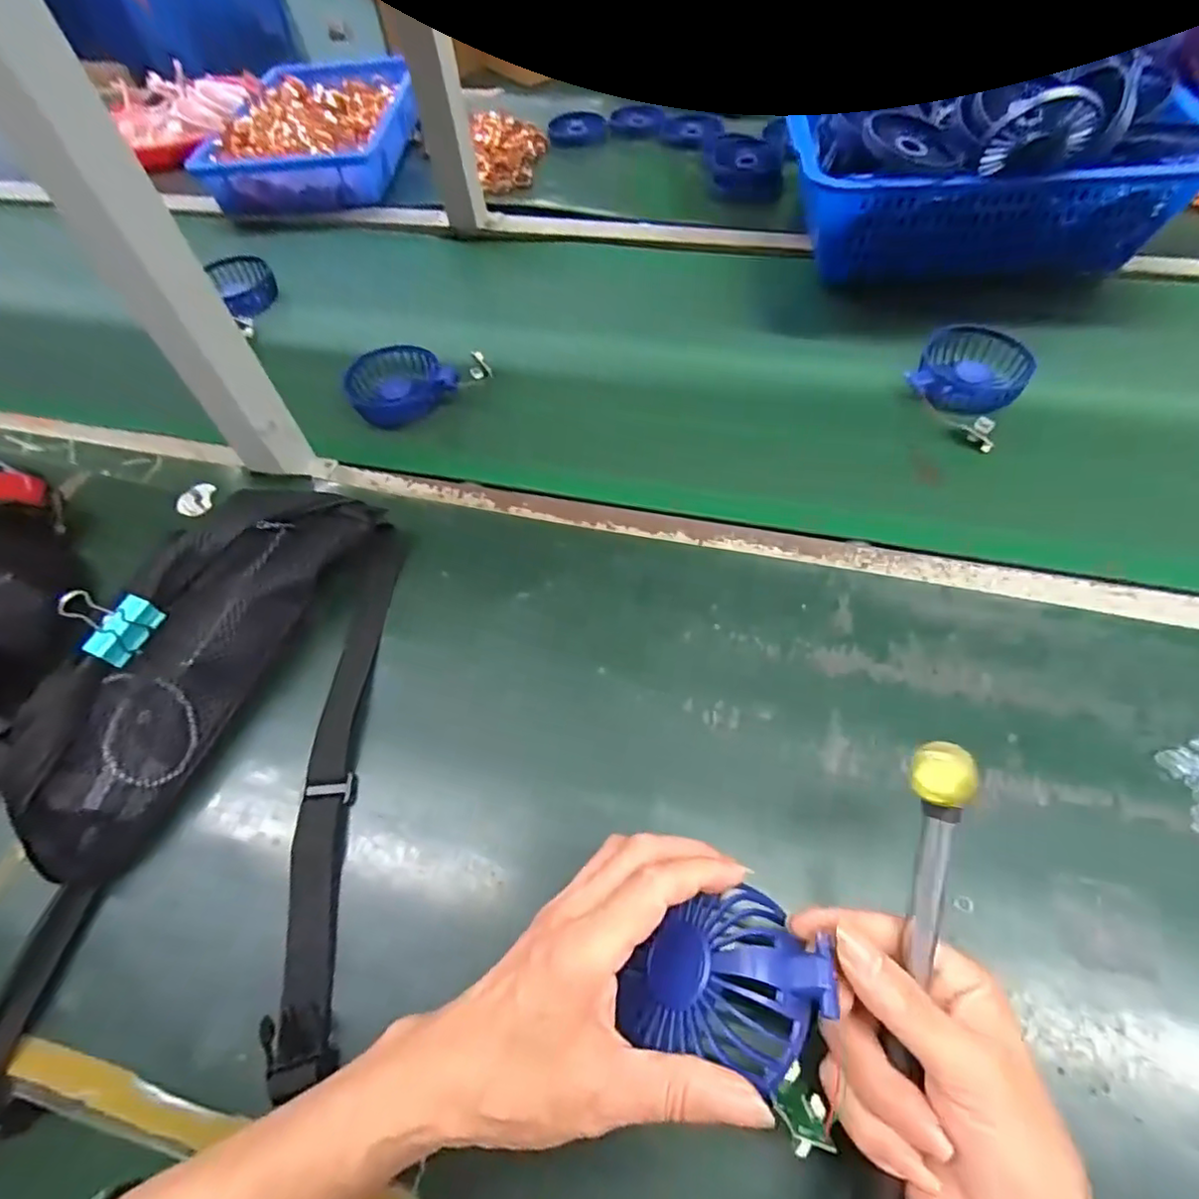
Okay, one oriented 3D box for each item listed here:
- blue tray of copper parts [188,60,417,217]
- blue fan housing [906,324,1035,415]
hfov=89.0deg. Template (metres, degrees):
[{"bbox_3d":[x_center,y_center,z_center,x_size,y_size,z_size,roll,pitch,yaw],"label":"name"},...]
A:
[{"bbox_3d":[-0.384,-0.677,0.869,0.233,0.061,0.381,-1,57,4],"label":"blue tray of copper parts"},{"bbox_3d":[0.324,-0.198,0.531,0.086,0.039,0.086,30,64,22],"label":"blue fan housing"}]

